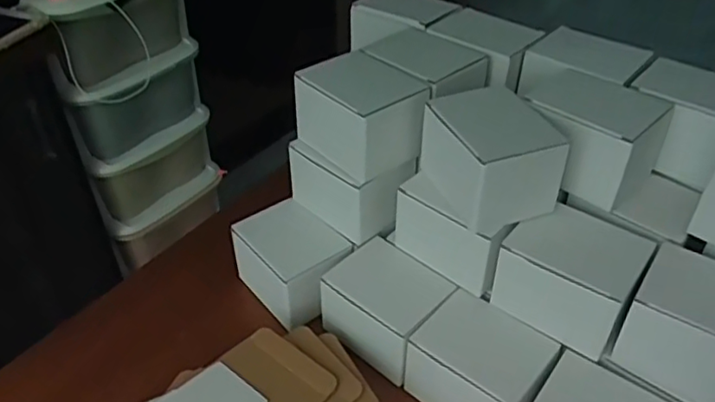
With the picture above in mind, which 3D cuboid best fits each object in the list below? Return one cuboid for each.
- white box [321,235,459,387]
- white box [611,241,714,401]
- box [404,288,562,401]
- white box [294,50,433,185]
[{"bbox_3d":[0.033,0.112,0.654,0.117,0.087,0.094,31,48,32],"label":"white box"},{"bbox_3d":[0.299,0.110,0.526,0.118,0.078,0.097,28,46,29],"label":"white box"},{"bbox_3d":[0.119,0.162,0.597,0.117,0.085,0.087,28,46,29],"label":"box"},{"bbox_3d":[0.003,-0.093,0.658,0.095,0.089,0.120,-28,47,-30],"label":"white box"}]

